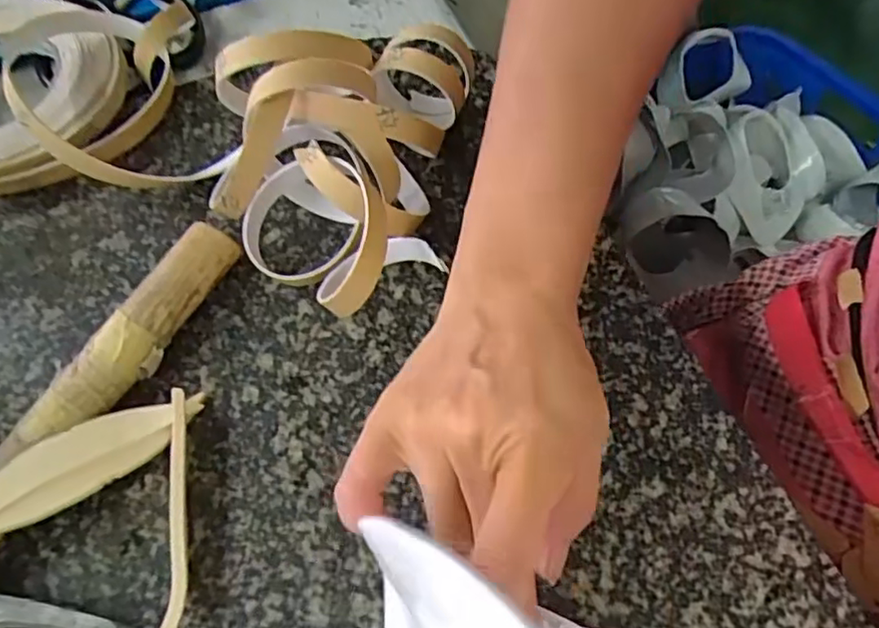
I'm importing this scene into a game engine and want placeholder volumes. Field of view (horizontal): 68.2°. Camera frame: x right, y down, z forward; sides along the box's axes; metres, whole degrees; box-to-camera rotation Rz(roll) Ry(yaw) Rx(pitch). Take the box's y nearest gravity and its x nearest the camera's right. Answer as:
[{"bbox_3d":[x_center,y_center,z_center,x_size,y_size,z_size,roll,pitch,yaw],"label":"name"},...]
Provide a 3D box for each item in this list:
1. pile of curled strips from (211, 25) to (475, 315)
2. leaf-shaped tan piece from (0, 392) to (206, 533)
[{"bbox_3d":[-0.047,-0.074,0.292,0.108,0.064,0.141,5,62,7],"label":"pile of curled strips"},{"bbox_3d":[-0.134,0.054,0.244,0.089,0.004,0.024,-29,85,-26],"label":"leaf-shaped tan piece"}]

